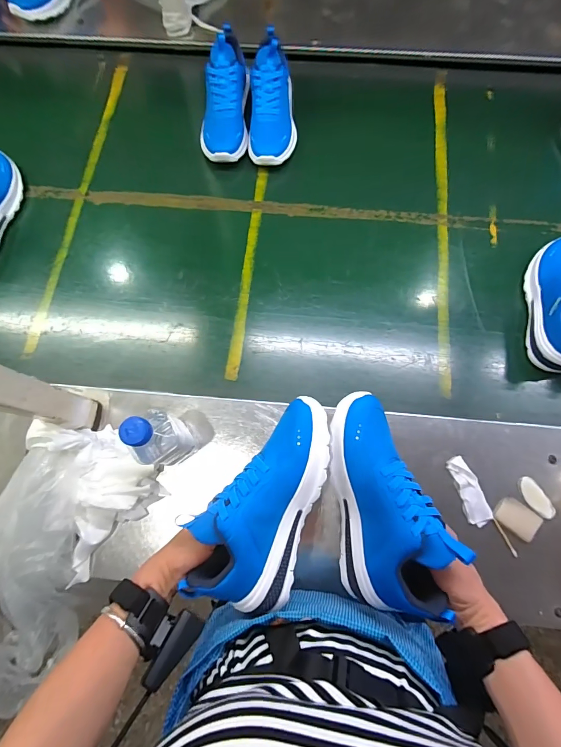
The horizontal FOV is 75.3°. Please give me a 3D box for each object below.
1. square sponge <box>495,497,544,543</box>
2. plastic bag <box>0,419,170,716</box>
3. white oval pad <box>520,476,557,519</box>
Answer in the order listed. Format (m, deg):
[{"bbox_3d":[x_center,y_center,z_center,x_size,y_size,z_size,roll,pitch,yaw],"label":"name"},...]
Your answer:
[{"bbox_3d":[0.334,0.204,0.511,0.057,0.007,0.043,38,77,12],"label":"square sponge"},{"bbox_3d":[-0.320,0.276,0.507,0.174,0.131,0.398,22,90,8],"label":"plastic bag"},{"bbox_3d":[0.366,0.178,0.519,0.027,0.008,0.060,-31,75,-8],"label":"white oval pad"}]

